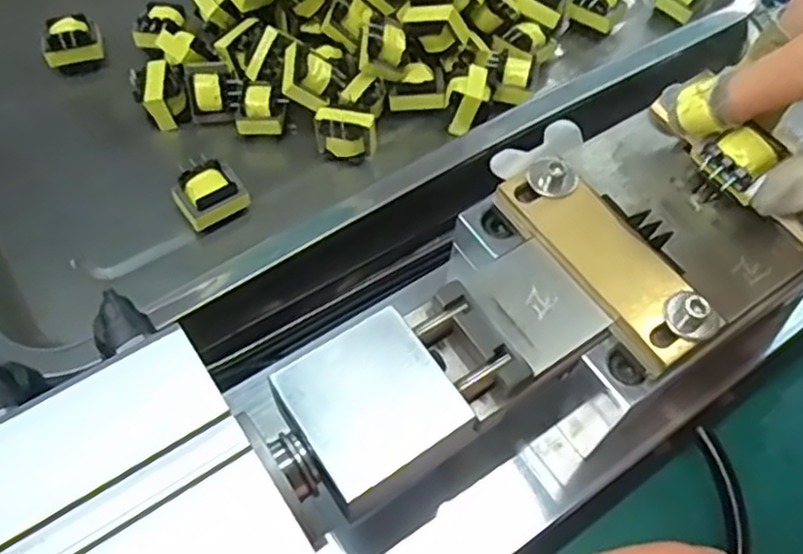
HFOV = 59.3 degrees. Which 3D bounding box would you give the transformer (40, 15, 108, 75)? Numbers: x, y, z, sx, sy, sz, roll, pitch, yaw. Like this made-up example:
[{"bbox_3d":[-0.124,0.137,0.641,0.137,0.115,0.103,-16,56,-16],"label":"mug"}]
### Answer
[{"bbox_3d":[-0.153,-0.108,0.330,0.025,0.021,0.019,-17,62,-12],"label":"transformer"}]

